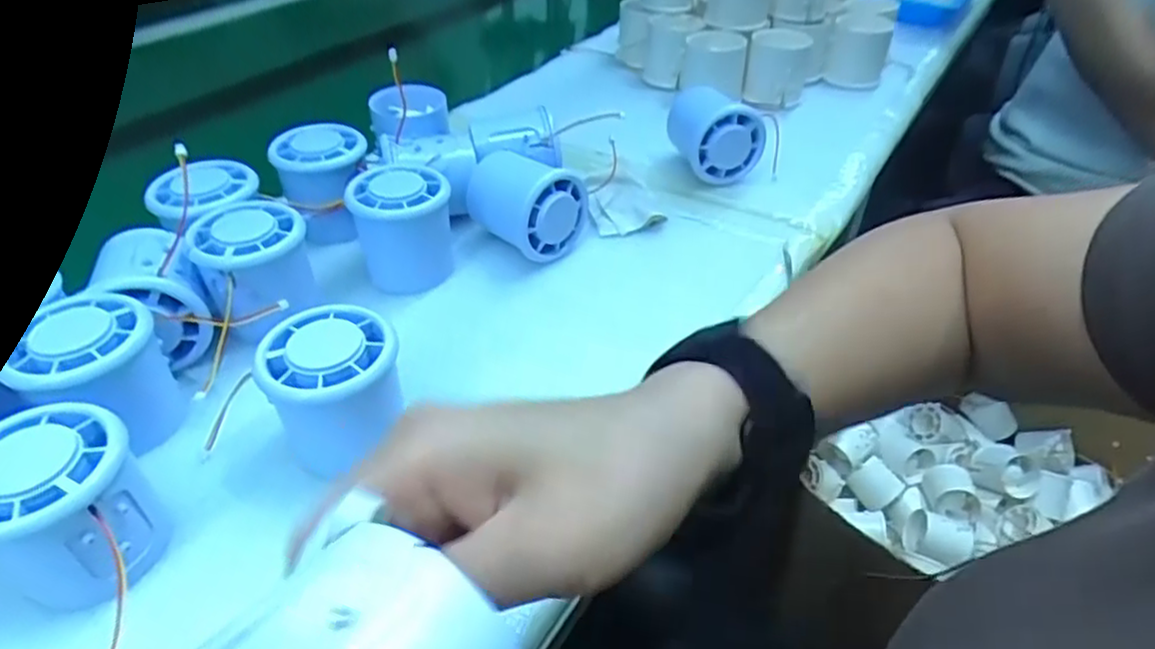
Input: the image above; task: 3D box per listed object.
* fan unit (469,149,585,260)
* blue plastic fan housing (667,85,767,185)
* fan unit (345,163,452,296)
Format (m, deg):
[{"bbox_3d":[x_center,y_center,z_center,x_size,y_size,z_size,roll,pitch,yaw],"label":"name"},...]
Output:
[{"bbox_3d":[-0.032,-0.077,0.417,0.051,0.043,0.067,-30,49,-30],"label":"fan unit"},{"bbox_3d":[0.100,-0.142,0.492,0.053,0.053,0.054,-12,42,-14],"label":"blue plastic fan housing"},{"bbox_3d":[-0.100,-0.057,0.393,0.052,0.058,0.055,-11,42,-12],"label":"fan unit"}]

